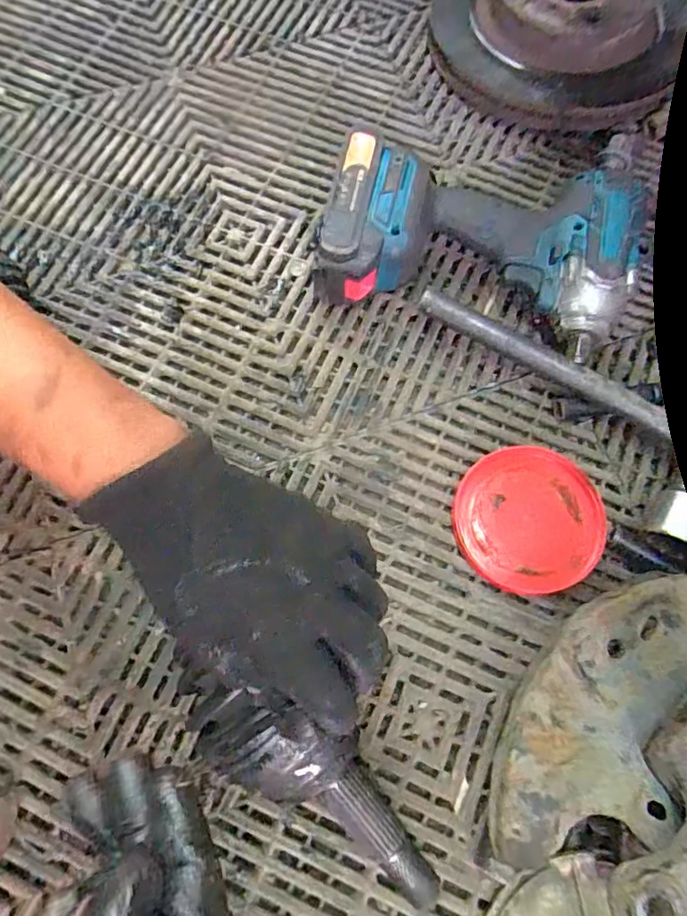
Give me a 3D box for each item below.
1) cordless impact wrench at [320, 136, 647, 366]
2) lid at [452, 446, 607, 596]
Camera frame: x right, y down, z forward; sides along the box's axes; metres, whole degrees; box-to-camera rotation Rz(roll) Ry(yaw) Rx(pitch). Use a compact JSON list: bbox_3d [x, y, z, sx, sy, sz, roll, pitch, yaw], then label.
[{"bbox_3d":[0.100,-0.161,0.420,0.225,0.084,0.132,14,73,4],"label":"cordless impact wrench"},{"bbox_3d":[0.132,0.044,0.395,0.102,0.013,0.099,0,73,0],"label":"lid"}]

